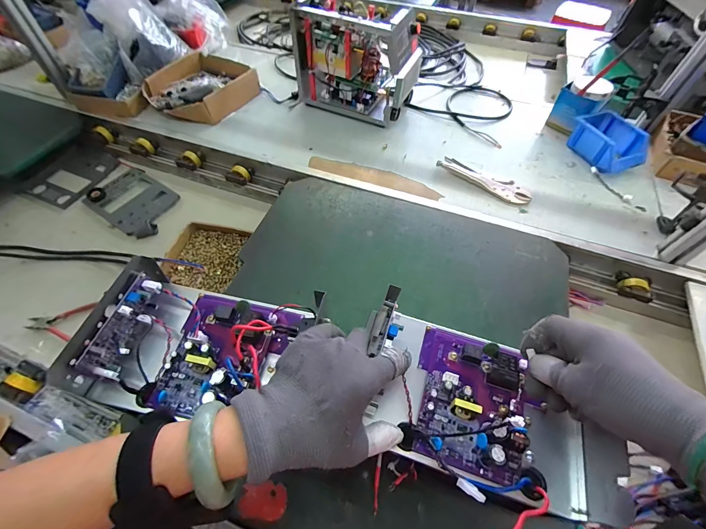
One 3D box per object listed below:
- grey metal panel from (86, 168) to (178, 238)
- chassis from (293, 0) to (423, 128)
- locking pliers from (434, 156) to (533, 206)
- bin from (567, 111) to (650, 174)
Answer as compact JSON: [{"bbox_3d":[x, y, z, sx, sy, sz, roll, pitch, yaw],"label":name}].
[{"bbox_3d":[-0.539,-0.157,0.806,0.219,0.034,0.150,30,60,18],"label":"grey metal panel"},{"bbox_3d":[0.011,-0.509,0.825,0.297,0.222,0.127,23,60,14],"label":"chassis"},{"bbox_3d":[0.297,-0.192,0.740,0.212,0.015,0.056,32,62,19],"label":"locking pliers"},{"bbox_3d":[0.616,-0.295,0.785,0.116,0.065,0.157,-21,59,-14],"label":"bin"}]

